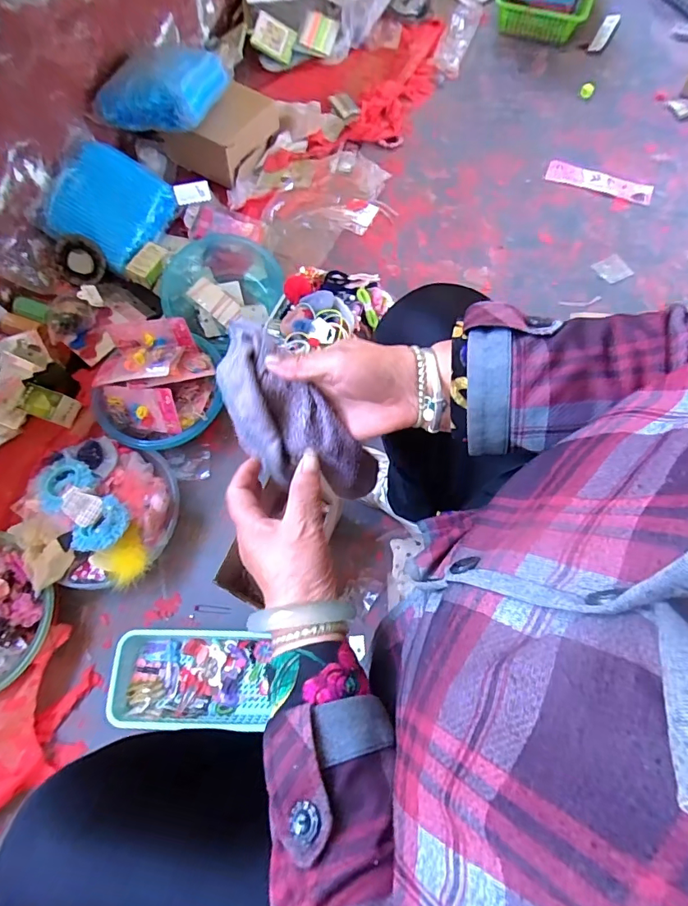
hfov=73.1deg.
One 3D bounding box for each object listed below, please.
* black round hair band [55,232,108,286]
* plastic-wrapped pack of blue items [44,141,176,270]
[{"bbox_3d":[-0.528,-0.386,0.925,0.096,0.091,0.016,21,31,-16],"label":"black round hair band"},{"bbox_3d":[-0.482,-0.507,0.951,0.210,0.048,0.221,31,79,-11],"label":"plastic-wrapped pack of blue items"}]

